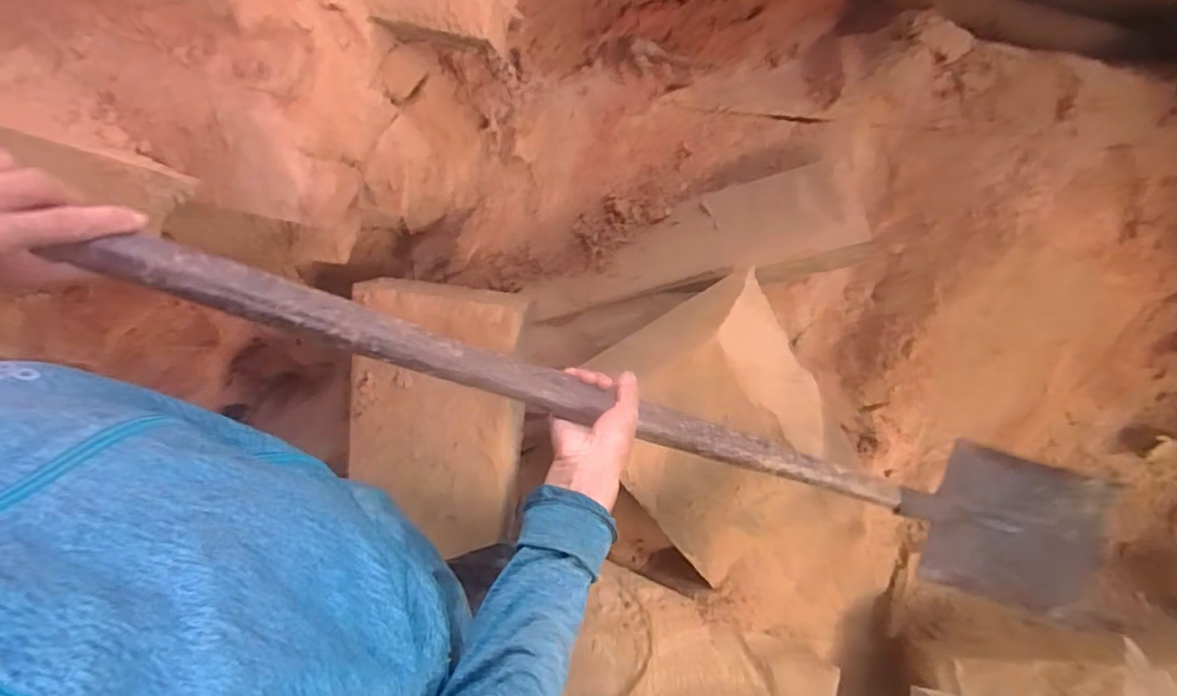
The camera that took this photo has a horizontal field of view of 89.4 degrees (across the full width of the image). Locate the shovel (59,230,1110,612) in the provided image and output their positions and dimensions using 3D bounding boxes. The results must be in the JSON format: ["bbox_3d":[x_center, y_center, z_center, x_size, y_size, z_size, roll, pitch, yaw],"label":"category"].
[{"bbox_3d":[0.202,0.117,0.649,1.193,0.116,0.184,19,73,-25],"label":"shovel"}]

